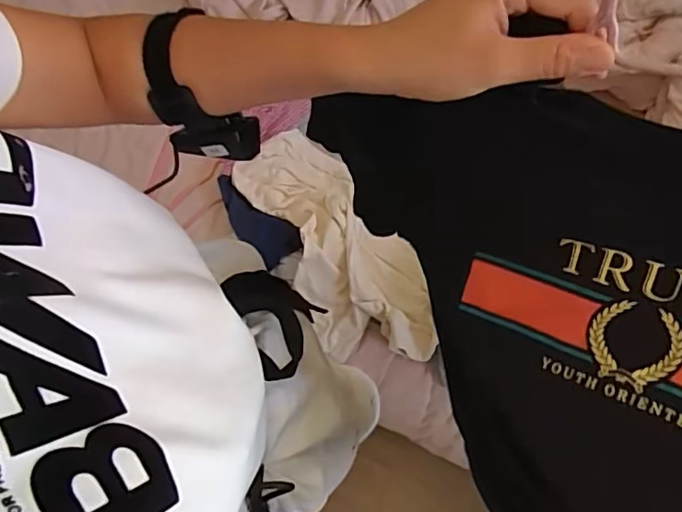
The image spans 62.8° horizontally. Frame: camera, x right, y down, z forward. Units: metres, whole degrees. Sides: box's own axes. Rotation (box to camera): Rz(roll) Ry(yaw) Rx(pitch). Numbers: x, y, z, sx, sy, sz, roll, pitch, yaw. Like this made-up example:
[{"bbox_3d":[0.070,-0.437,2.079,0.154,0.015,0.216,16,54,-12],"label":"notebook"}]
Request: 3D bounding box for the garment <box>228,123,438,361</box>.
[{"bbox_3d":[-0.003,-0.020,0.999,0.215,0.071,0.466,-29,78,-5],"label":"garment"}]

